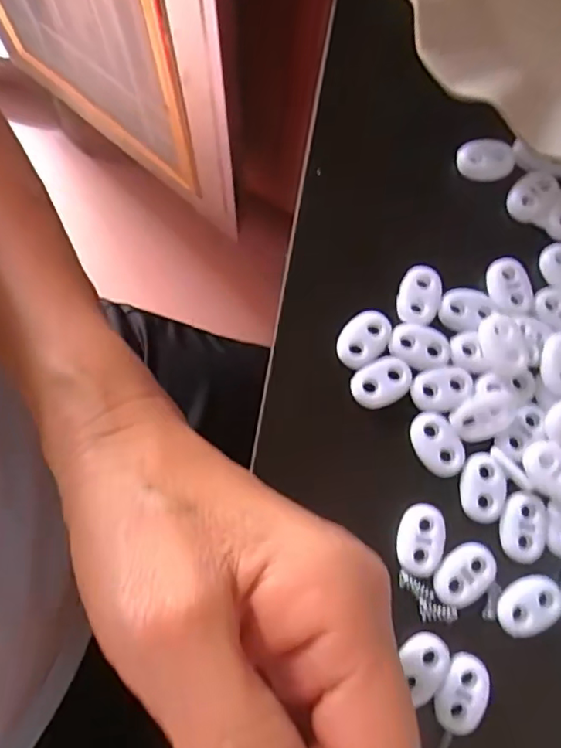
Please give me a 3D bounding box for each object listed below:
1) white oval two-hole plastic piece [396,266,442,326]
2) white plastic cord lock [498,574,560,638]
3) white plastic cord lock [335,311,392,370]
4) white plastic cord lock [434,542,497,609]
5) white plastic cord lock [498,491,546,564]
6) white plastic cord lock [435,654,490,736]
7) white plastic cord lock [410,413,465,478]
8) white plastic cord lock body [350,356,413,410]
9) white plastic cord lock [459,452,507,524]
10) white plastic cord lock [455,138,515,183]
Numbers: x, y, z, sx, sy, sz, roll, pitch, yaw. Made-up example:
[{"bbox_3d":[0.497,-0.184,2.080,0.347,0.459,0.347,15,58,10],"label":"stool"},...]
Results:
[{"bbox_3d":[0.053,-0.029,0.216,0.016,0.005,0.022,14,77,3],"label":"white oval two-hole plastic piece"},{"bbox_3d":[0.084,0.078,0.191,0.023,0.004,0.016,-27,79,-7],"label":"white plastic cord lock"},{"bbox_3d":[0.031,-0.013,0.209,0.016,0.004,0.023,43,80,9],"label":"white plastic cord lock"},{"bbox_3d":[0.063,0.068,0.193,0.023,0.004,0.015,-35,80,-8],"label":"white plastic cord lock"},{"bbox_3d":[0.084,0.053,0.198,0.015,0.004,0.023,7,77,1],"label":"white plastic cord lock"},{"bbox_3d":[0.060,0.103,0.183,0.016,0.004,0.024,29,78,6],"label":"white plastic cord lock"},{"bbox_3d":[0.056,0.025,0.203,0.015,0.004,0.023,-32,79,-7],"label":"white plastic cord lock"},{"bbox_3d":[0.037,0.003,0.206,0.023,0.004,0.016,-29,79,-7],"label":"white plastic cord lock body"},{"bbox_3d":[0.071,0.039,0.199,0.015,0.004,0.023,3,77,0],"label":"white plastic cord lock"},{"bbox_3d":[0.083,-0.086,0.231,0.022,0.009,0.015,-4,77,-2],"label":"white plastic cord lock"}]

